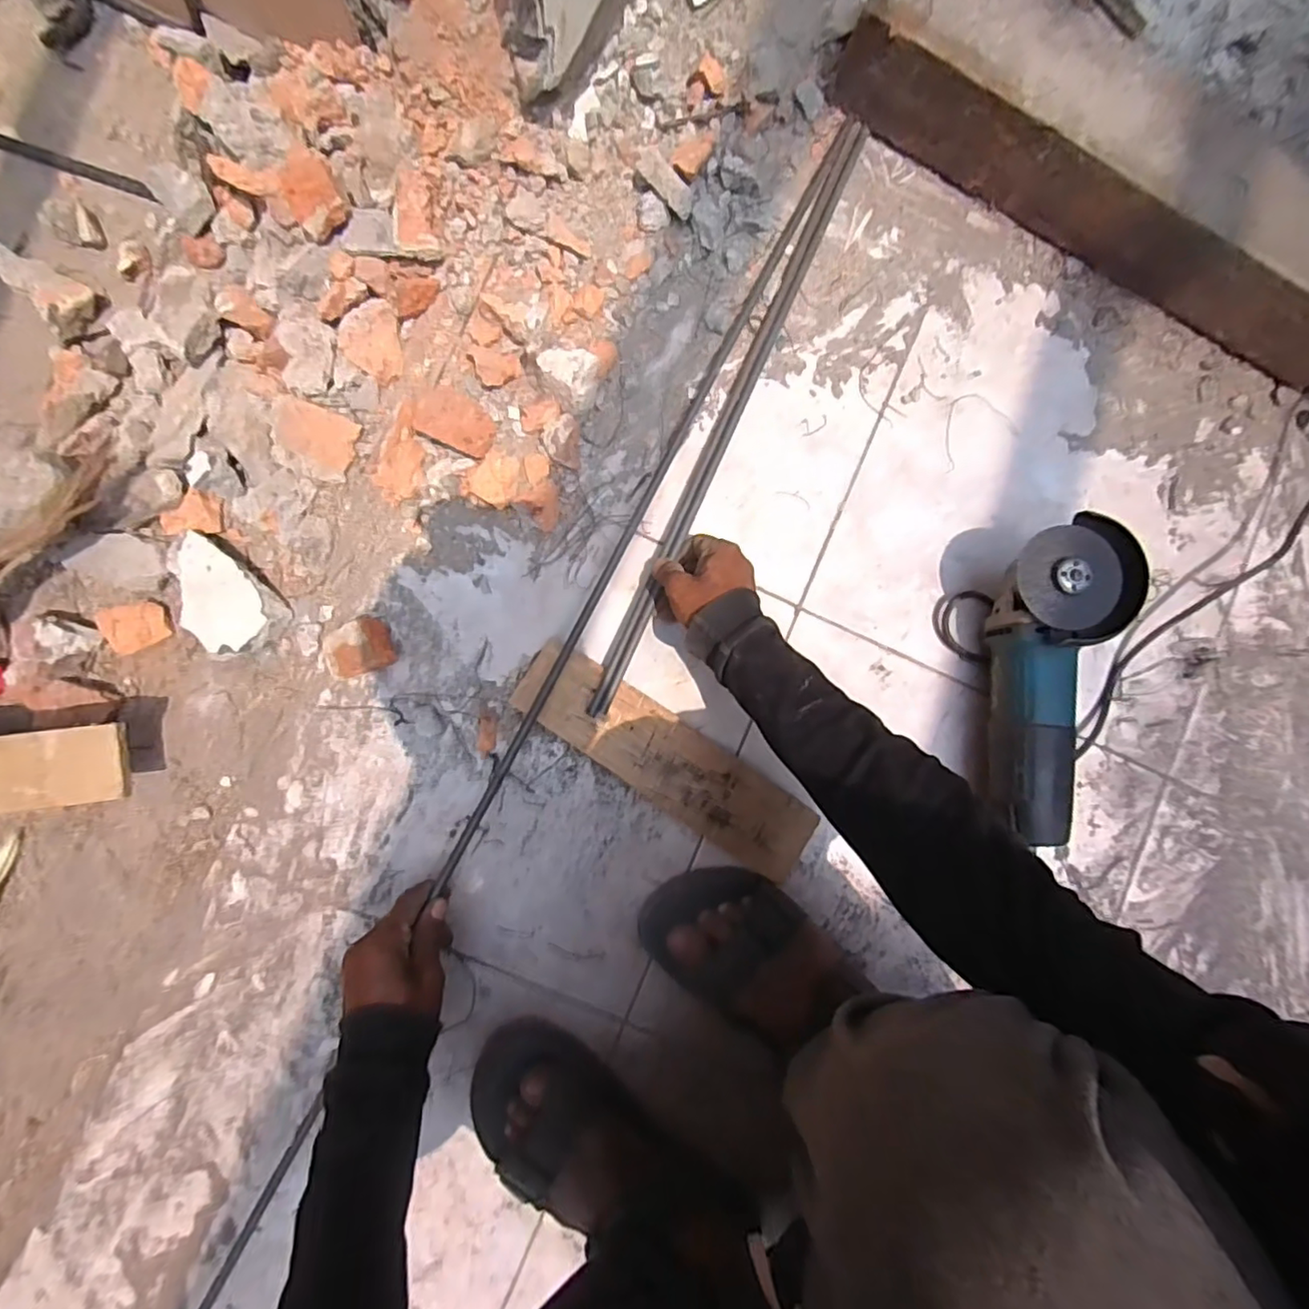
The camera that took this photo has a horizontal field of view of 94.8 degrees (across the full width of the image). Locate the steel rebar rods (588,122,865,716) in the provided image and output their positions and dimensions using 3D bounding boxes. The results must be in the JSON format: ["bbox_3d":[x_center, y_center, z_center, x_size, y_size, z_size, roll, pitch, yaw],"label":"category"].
[{"bbox_3d":[0.069,-0.221,0.550,0.024,0.016,0.589,24,85,-3],"label":"steel rebar rods"}]

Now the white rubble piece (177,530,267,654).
[{"bbox_3d":[-0.369,-0.047,0.515,0.099,0.046,0.064,38,86,-2],"label":"white rubble piece"}]

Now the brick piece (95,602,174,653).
[{"bbox_3d":[-0.461,-0.024,0.533,0.047,0.017,0.042,-27,103,-13],"label":"brick piece"}]

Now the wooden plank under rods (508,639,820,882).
[{"bbox_3d":[0.013,0.095,0.535,0.289,0.016,0.072,34,86,-2],"label":"wooden plank under rods"}]

